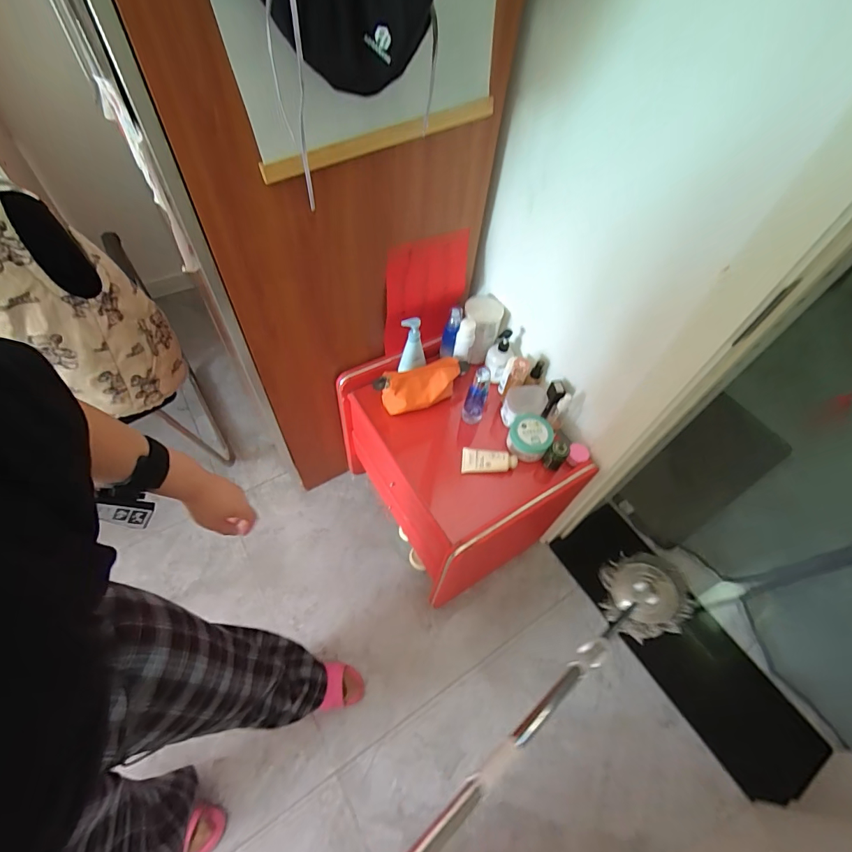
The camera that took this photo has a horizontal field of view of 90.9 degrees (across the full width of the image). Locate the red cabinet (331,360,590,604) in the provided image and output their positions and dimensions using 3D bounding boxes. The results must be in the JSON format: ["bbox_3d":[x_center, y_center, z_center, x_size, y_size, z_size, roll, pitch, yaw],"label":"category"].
[{"bbox_3d":[0.060,0.126,1.176,0.392,0.526,0.522,-27,61,-21],"label":"red cabinet"}]

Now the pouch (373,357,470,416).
[{"bbox_3d":[-0.001,-0.090,0.997,0.233,0.106,0.072,-18,59,-16],"label":"pouch"}]

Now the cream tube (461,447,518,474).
[{"bbox_3d":[0.141,0.076,0.941,0.121,0.031,0.058,2,55,-3],"label":"cream tube"}]

